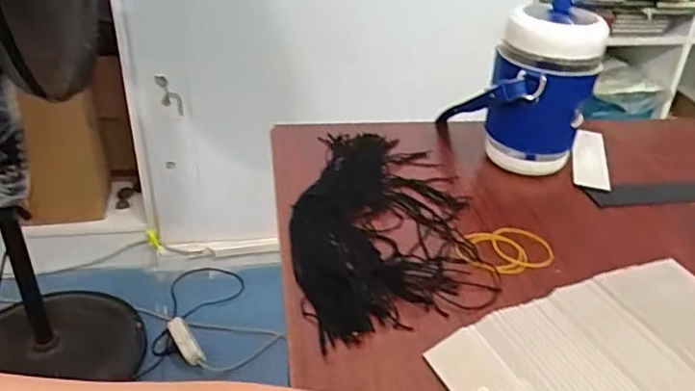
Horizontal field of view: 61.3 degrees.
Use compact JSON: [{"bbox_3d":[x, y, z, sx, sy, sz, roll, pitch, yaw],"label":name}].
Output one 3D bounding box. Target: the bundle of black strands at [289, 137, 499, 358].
[{"bbox_3d":[0.028,0.011,0.481,0.139,0.017,0.272,0,31,-3],"label":"bundle of black strands"}]

